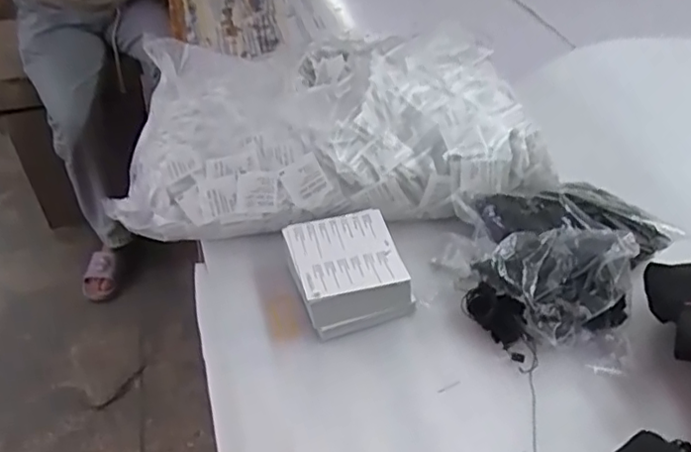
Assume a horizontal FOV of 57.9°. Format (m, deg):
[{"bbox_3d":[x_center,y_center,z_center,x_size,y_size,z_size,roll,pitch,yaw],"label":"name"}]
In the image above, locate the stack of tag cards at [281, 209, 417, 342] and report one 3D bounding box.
[{"bbox_3d":[0.001,0.041,0.570,0.094,0.052,0.106,-12,41,-11],"label":"stack of tag cards"}]

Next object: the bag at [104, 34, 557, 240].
[{"bbox_3d":[-0.023,-0.113,0.697,0.427,0.094,0.288,-5,40,-2],"label":"bag"}]

